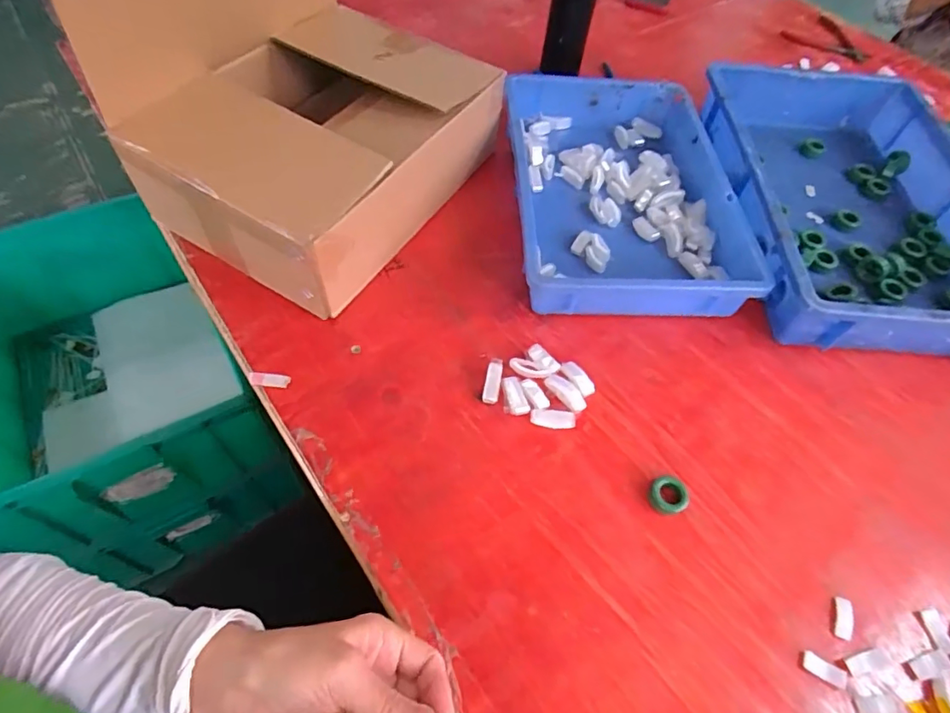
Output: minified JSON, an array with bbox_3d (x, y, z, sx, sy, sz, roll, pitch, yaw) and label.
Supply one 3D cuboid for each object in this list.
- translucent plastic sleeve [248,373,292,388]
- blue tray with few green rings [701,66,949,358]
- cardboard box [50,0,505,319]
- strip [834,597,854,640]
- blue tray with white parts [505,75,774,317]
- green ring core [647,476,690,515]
[{"bbox_3d":[-0.192,0.022,0.493,0.039,0.004,0.013,4,71,1],"label":"translucent plastic sleeve"},{"bbox_3d":[0.452,-0.197,0.642,0.286,0.078,0.438,4,55,-2],"label":"blue tray with few green rings"},{"bbox_3d":[-0.173,-0.272,0.554,0.286,0.227,0.341,27,58,13],"label":"cardboard box"},{"bbox_3d":[0.283,0.200,0.403,0.013,0.004,0.031,19,56,8],"label":"strip"},{"bbox_3d":[0.167,-0.200,0.631,0.247,0.064,0.366,2,55,-3],"label":"blue tray with white parts"},{"bbox_3d":[0.164,0.117,0.446,0.032,0.014,0.029,-3,56,-7],"label":"green ring core"}]

